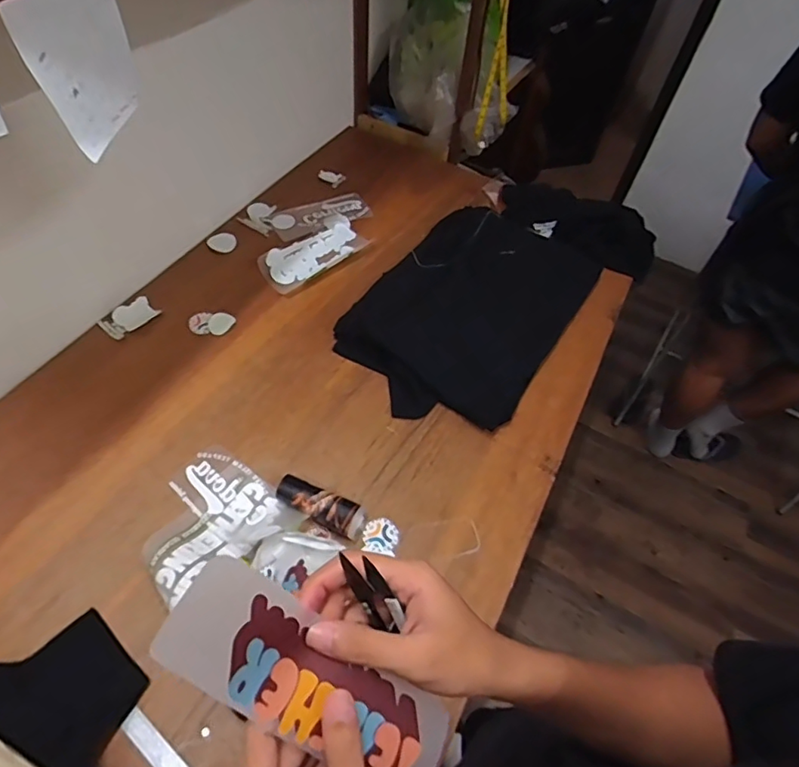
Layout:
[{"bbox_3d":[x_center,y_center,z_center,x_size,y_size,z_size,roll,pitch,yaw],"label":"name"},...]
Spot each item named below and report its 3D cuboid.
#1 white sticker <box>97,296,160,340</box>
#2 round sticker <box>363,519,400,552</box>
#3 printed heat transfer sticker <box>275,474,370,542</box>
[{"bbox_3d":[-0.527,-0.130,1.044,0.061,0.010,0.101,41,62,11],"label":"white sticker"},{"bbox_3d":[-0.028,0.239,0.839,0.055,0.006,0.052,1,53,-1],"label":"round sticker"},{"bbox_3d":[-0.122,0.193,0.839,0.147,0.049,0.056,23,56,10],"label":"printed heat transfer sticker"}]

